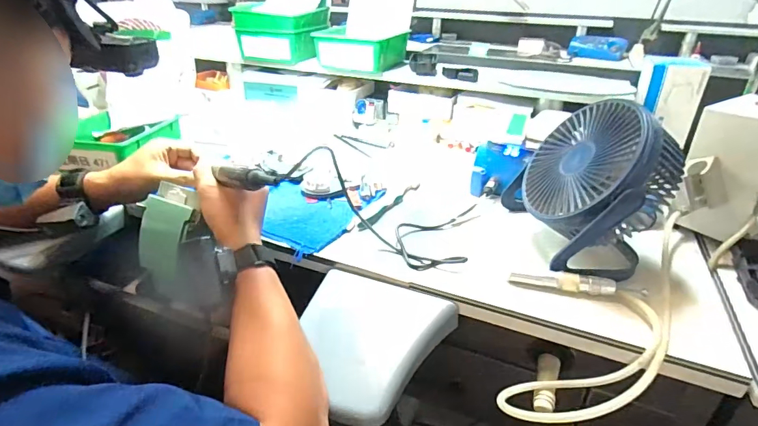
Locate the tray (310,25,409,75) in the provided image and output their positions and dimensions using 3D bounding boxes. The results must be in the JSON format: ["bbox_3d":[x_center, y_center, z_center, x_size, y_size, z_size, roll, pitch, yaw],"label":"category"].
[{"bbox_3d":[-0.032,-0.334,0.868,0.145,0.065,0.148,14,32,22],"label":"tray"}]

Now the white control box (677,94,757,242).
[{"bbox_3d":[0.446,-0.049,0.535,0.107,0.164,0.093,-17,34,-29],"label":"white control box"}]

